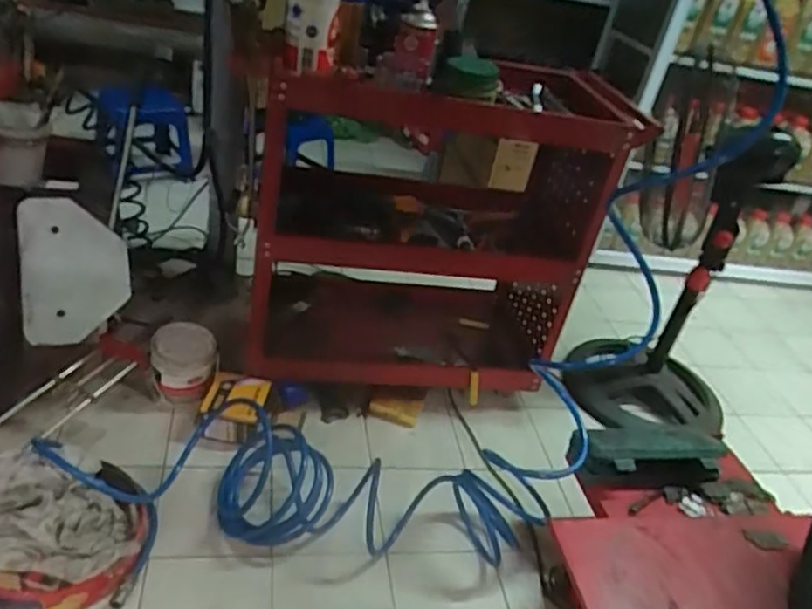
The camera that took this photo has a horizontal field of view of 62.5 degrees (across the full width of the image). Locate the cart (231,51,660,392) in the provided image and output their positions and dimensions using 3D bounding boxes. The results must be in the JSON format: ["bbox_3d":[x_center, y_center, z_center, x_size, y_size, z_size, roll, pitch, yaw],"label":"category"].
[{"bbox_3d":[0.035,-0.130,1.417,0.694,0.742,0.341,5,33,-13],"label":"cart"}]

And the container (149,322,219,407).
[{"bbox_3d":[-0.450,0.115,1.352,0.129,0.111,0.104,-2,35,-22],"label":"container"}]

